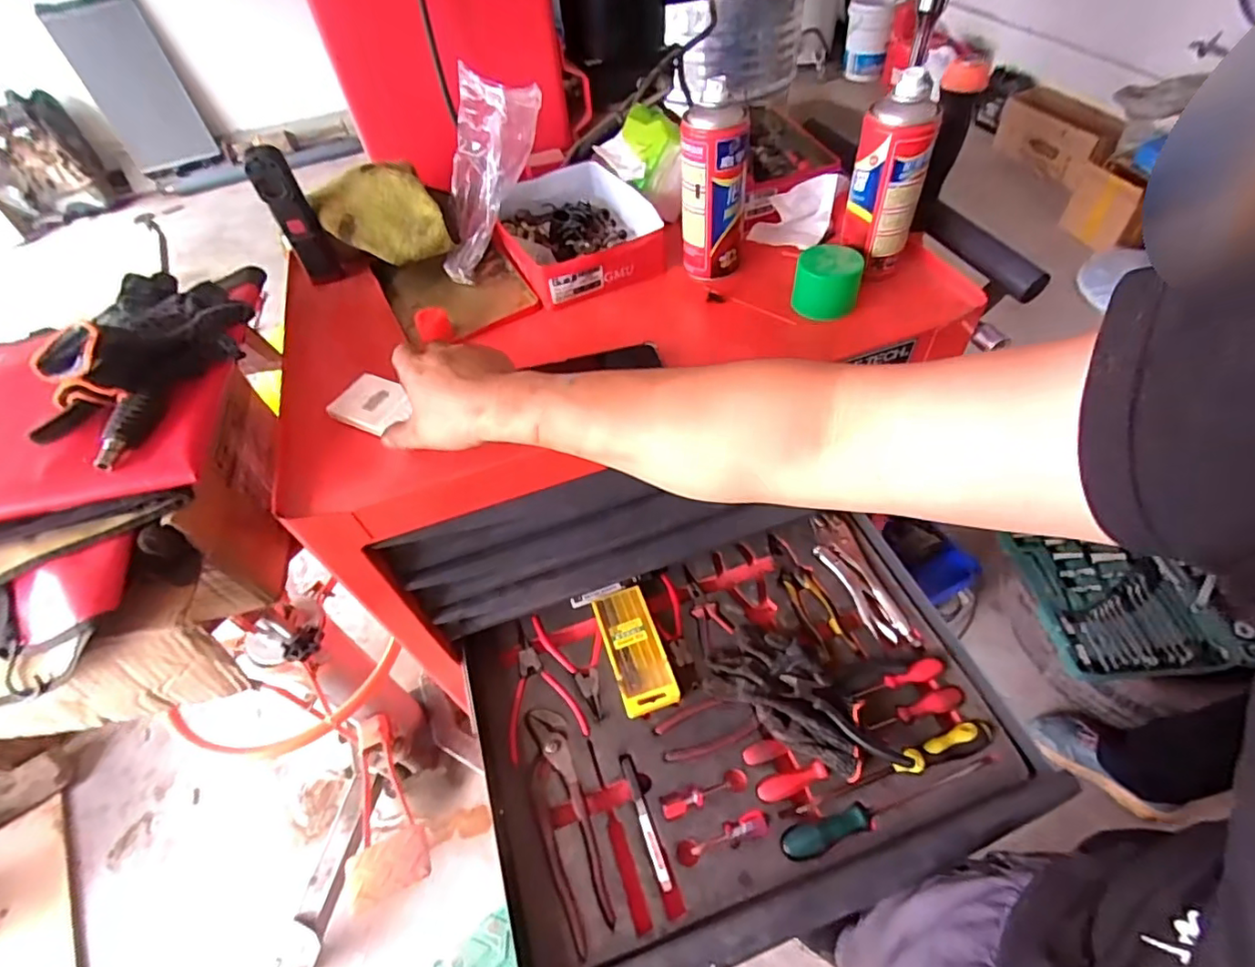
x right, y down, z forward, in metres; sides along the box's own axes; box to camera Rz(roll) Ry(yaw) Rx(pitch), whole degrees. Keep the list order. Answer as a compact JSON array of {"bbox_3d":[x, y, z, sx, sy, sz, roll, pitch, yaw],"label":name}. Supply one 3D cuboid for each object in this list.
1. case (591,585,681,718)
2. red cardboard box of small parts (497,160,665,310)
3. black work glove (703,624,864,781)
[{"bbox_3d":[0.008,0.207,0.739,0.066,0.012,0.156,-17,53,-7],"label":"case"},{"bbox_3d":[-0.063,-0.300,0.693,0.166,0.043,0.229,-18,53,-9],"label":"red cardboard box of small parts"},{"bbox_3d":[0.192,0.240,0.687,0.187,0.033,0.109,28,60,24],"label":"black work glove"}]

